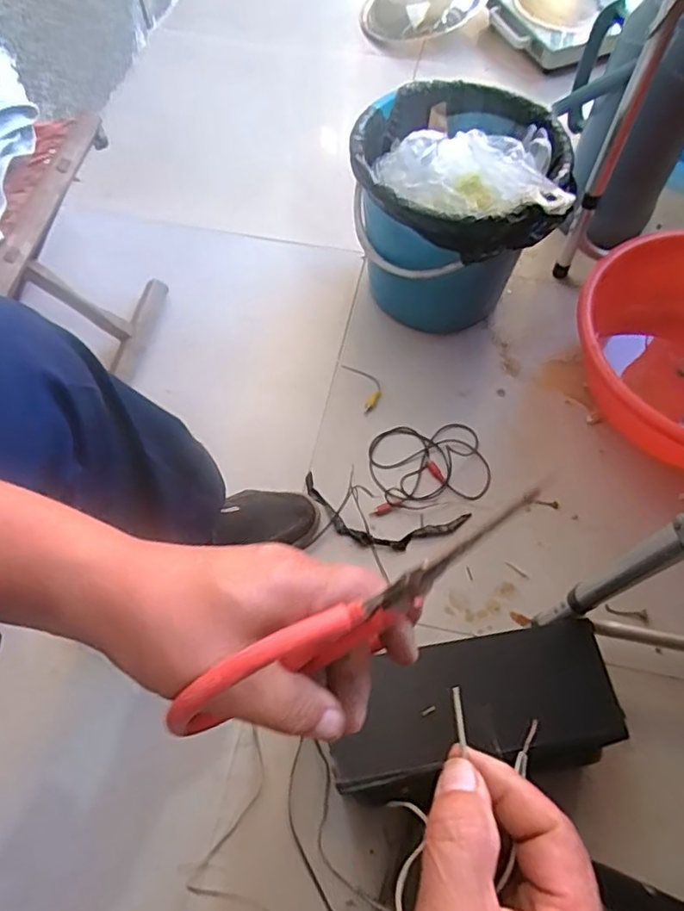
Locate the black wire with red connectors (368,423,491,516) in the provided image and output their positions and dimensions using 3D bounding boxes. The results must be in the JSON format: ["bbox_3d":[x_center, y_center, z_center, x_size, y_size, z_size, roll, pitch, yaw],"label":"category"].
[{"bbox_3d":[0.117,0.011,0.822,0.162,0.014,0.122,-8,63,-4],"label":"black wire with red connectors"}]

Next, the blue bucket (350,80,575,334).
[{"bbox_3d":[0.154,-0.336,0.865,0.264,0.270,0.259,0,62,0],"label":"blue bucket"}]

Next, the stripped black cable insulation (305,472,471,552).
[{"bbox_3d":[0.051,0.085,0.790,0.220,0.012,0.073,13,63,7],"label":"stripped black cable insulation"}]

